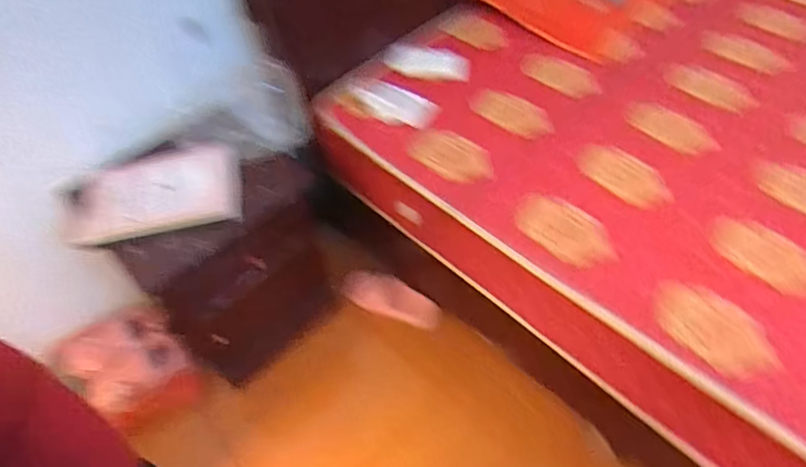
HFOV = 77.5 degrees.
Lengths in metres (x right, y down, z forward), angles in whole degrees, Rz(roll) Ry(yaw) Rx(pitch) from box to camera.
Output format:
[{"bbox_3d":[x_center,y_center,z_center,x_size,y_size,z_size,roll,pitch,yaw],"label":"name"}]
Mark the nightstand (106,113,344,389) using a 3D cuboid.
[{"bbox_3d":[-0.416,0.052,1.214,0.380,0.508,0.357,-32,57,-19],"label":"nightstand"}]

